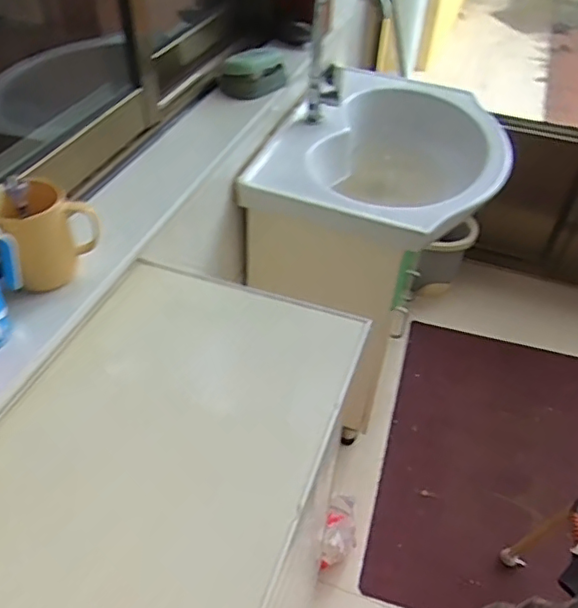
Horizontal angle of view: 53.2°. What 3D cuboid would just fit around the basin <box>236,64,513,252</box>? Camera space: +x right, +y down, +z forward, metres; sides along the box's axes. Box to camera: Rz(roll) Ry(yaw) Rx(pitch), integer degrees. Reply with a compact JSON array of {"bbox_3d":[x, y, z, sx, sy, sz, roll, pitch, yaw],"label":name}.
[{"bbox_3d":[0.219,-0.275,1.242,0.447,0.300,0.612,17,45,15],"label":"basin"}]

